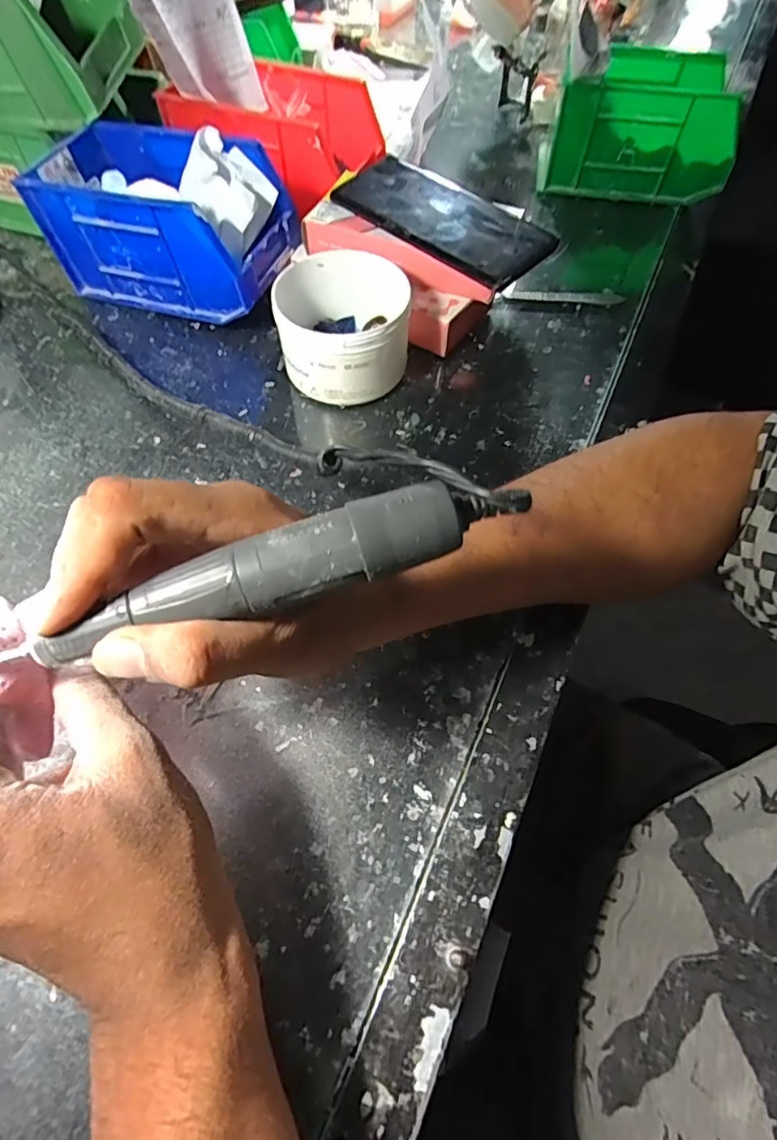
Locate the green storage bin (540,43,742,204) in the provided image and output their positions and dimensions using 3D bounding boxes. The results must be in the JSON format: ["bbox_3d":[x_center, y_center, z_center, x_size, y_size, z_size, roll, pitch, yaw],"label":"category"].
[{"bbox_3d":[0.236,-0.407,0.509,0.157,0.106,0.082,12,61,6],"label":"green storage bin"}]

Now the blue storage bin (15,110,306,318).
[{"bbox_3d":[-0.173,-0.268,0.425,0.188,0.095,0.096,18,62,10],"label":"blue storage bin"}]

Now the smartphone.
[{"bbox_3d":[0.041,-0.261,0.397,0.163,0.014,0.073,40,67,20],"label":"smartphone"}]

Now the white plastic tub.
[{"bbox_3d":[-0.031,-0.170,0.387,0.087,0.066,0.088,0,60,0],"label":"white plastic tub"}]

